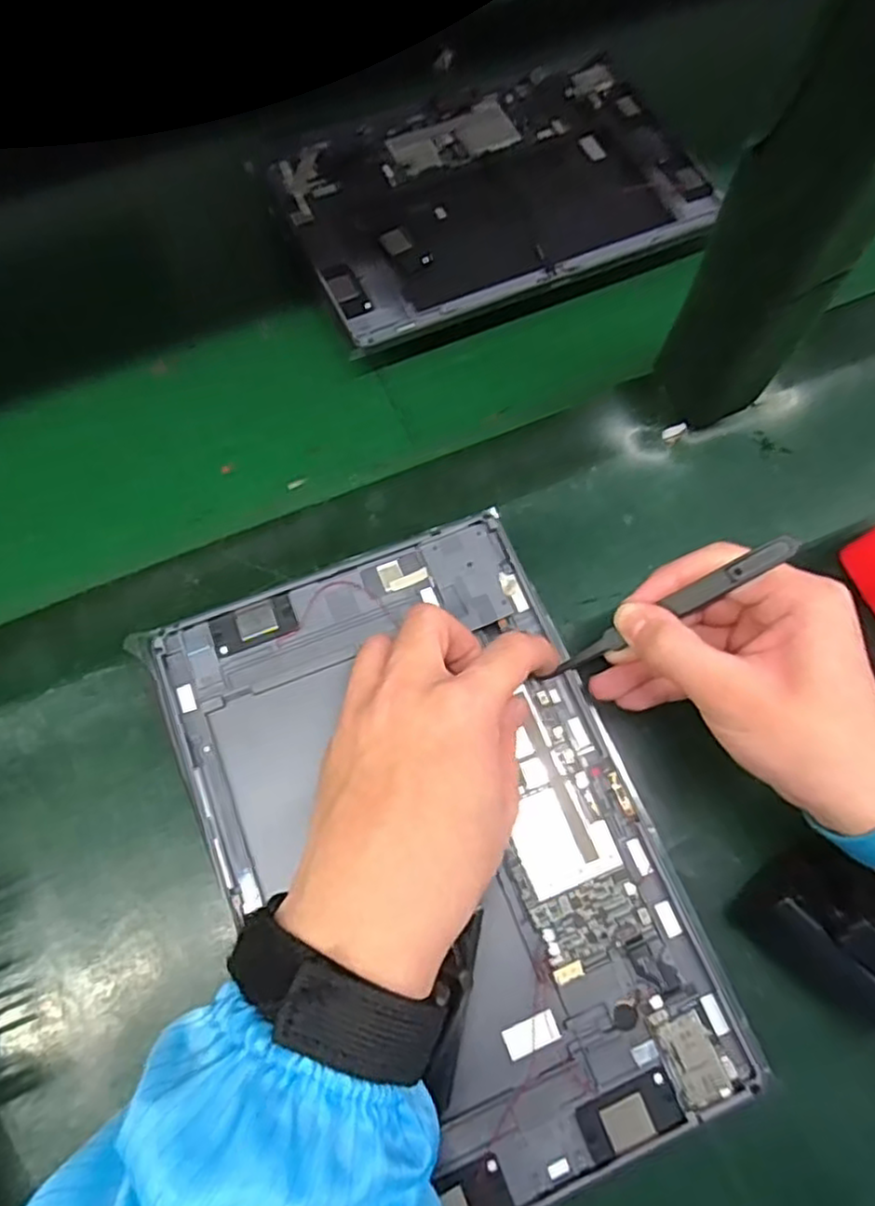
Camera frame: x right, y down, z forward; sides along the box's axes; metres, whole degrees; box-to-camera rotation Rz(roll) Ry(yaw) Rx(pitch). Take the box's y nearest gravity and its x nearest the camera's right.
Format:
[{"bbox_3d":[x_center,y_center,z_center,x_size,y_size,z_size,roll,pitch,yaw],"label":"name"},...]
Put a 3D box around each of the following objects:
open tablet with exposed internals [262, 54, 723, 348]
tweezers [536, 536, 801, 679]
[{"bbox_3d":[0.034,-0.253,0.424,0.245,0.008,0.157,-24,72,-11],"label":"open tablet with exposed internals"},{"bbox_3d":[0.094,0.003,0.283,0.108,0.005,0.008,-33,69,23],"label":"tweezers"}]

